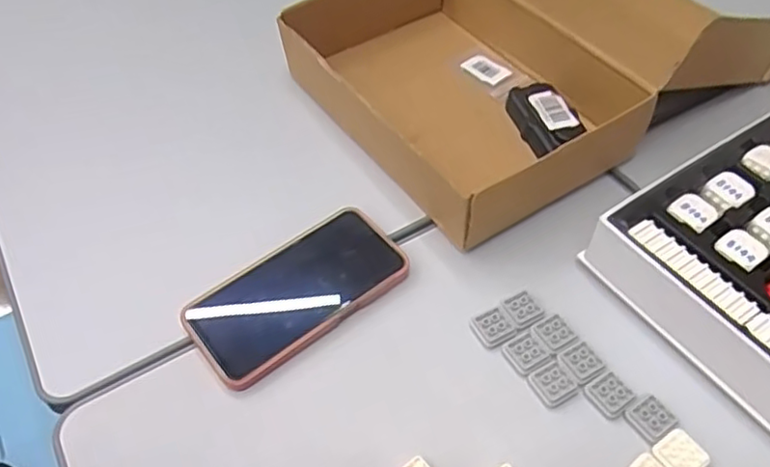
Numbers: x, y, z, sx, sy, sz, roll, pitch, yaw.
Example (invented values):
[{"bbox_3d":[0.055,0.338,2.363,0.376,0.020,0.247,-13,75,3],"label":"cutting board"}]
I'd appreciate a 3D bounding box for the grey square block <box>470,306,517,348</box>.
[{"bbox_3d":[0.081,0.070,0.471,0.029,0.004,0.026,-21,54,-16],"label":"grey square block"}]

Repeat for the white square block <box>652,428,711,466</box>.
[{"bbox_3d":[0.192,0.142,0.406,0.030,0.004,0.028,-28,56,-20],"label":"white square block"}]

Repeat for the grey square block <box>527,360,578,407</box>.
[{"bbox_3d":[0.116,0.103,0.436,0.027,0.005,0.026,-27,56,-19],"label":"grey square block"}]

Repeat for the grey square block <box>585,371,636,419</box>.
[{"bbox_3d":[0.154,0.110,0.431,0.025,0.004,0.027,-27,56,-19],"label":"grey square block"}]

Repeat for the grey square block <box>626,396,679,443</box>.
[{"bbox_3d":[0.179,0.123,0.421,0.028,0.004,0.025,-28,56,-20],"label":"grey square block"}]

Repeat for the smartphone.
[{"bbox_3d":[-0.066,0.044,0.490,0.168,0.016,0.083,-32,58,-23],"label":"smartphone"}]

